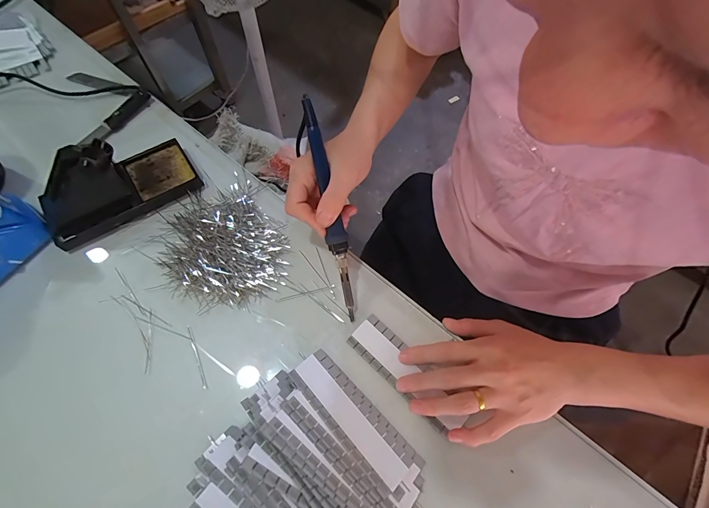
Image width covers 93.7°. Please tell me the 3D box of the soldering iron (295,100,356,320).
[{"bbox_3d":[-0.027,-0.041,0.320,0.025,0.014,0.214,-14,93,-8],"label":"soldering iron"}]

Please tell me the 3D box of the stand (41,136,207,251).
[{"bbox_3d":[-0.265,-0.083,0.359,0.159,0.069,0.076,-31,69,-16],"label":"stand"}]

